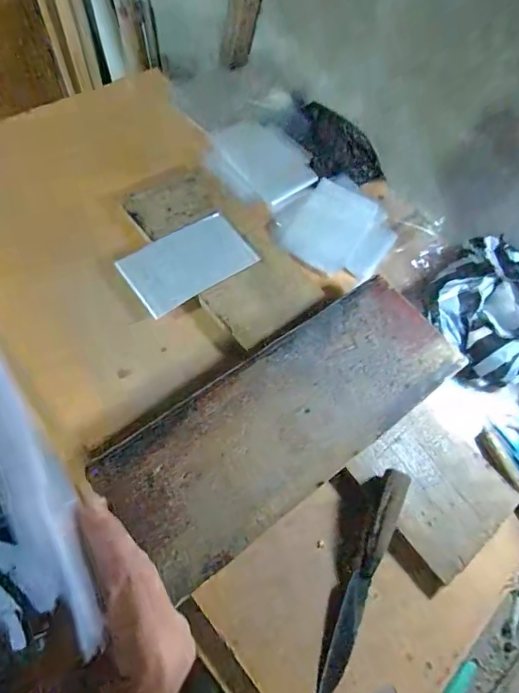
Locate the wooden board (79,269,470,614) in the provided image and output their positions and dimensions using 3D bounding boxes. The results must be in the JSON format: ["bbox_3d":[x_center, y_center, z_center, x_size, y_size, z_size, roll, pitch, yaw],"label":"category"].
[{"bbox_3d":[0.046,0.086,0.555,0.460,0.027,0.182,-33,74,-18],"label":"wooden board"}]

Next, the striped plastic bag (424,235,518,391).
[{"bbox_3d":[0.348,-0.065,0.651,0.192,0.101,0.216,-29,71,-18],"label":"striped plastic bag"}]

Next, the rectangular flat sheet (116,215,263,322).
[{"bbox_3d":[-0.104,-0.126,0.648,0.181,0.011,0.105,-33,81,-18],"label":"rectangular flat sheet"}]

